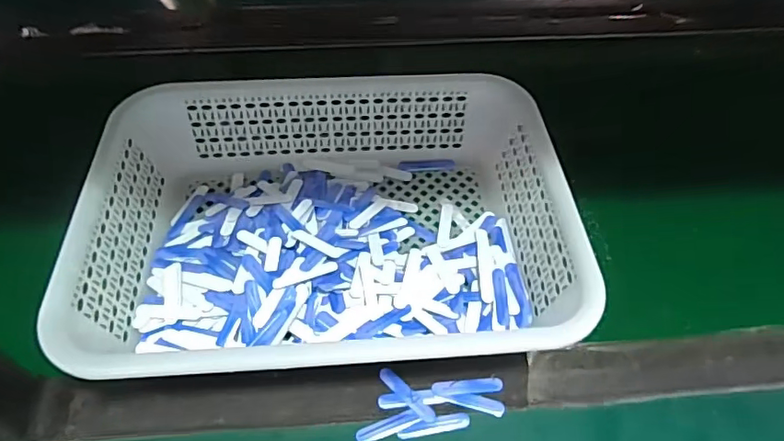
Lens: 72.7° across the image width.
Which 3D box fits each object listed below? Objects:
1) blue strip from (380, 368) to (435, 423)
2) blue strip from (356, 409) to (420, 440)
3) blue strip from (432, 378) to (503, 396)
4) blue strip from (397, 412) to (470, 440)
[{"bbox_3d":[0.011,0.124,0.379,0.050,0.004,0.010,38,61,25],"label":"blue strip"},{"bbox_3d":[-0.003,0.141,0.366,0.044,0.004,0.011,-18,55,-14],"label":"blue strip"},{"bbox_3d":[0.055,0.120,0.385,0.050,0.004,0.011,-3,53,-3],"label":"blue strip"},{"bbox_3d":[0.029,0.142,0.368,0.050,0.004,0.011,-10,53,-8],"label":"blue strip"}]

